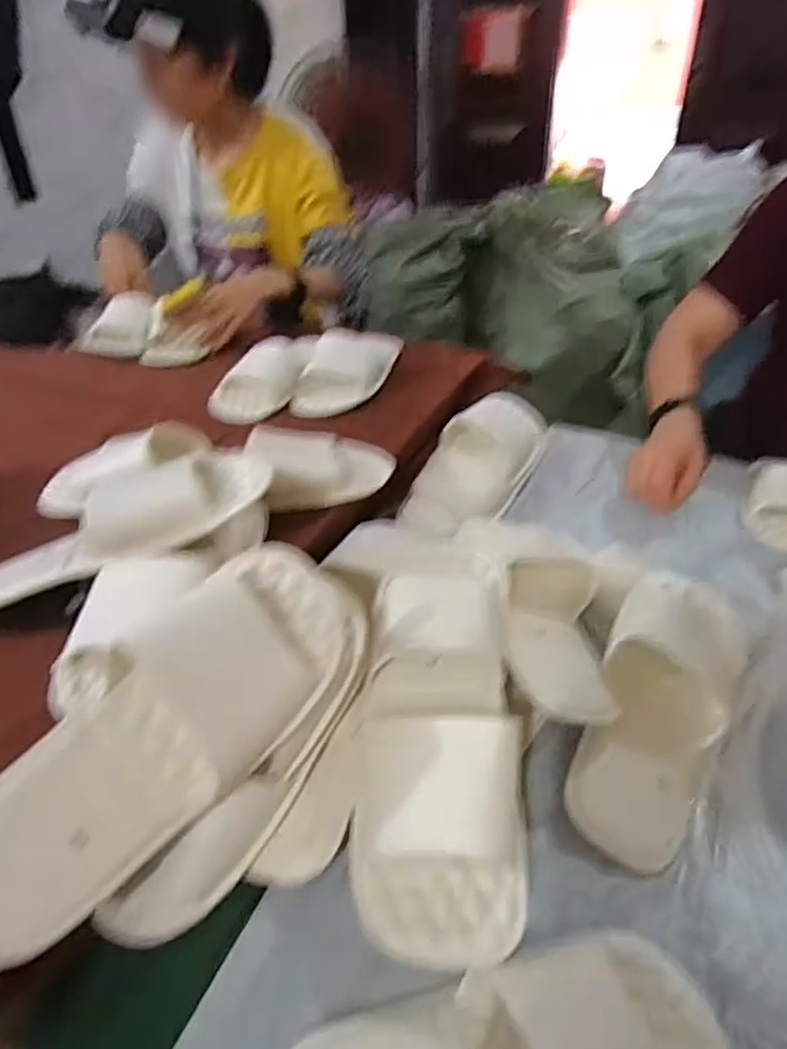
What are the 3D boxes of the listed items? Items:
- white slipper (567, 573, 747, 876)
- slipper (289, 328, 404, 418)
[{"bbox_3d":[0.219,0.137,0.535,0.102,0.059,0.271,19,40,25],"label":"white slipper"},{"bbox_3d":[-0.057,-0.218,0.884,0.090,0.060,0.216,10,37,14],"label":"slipper"}]

